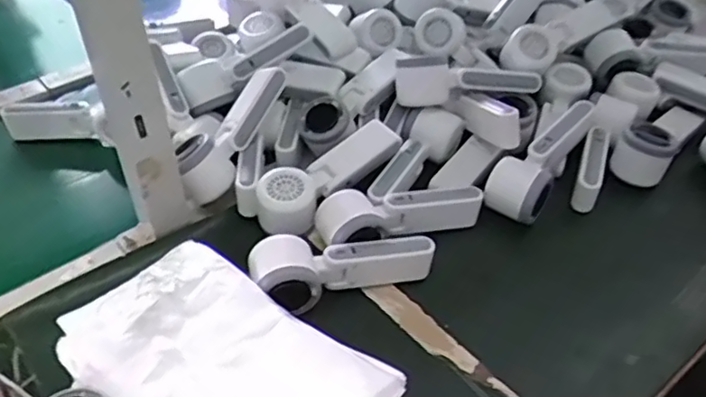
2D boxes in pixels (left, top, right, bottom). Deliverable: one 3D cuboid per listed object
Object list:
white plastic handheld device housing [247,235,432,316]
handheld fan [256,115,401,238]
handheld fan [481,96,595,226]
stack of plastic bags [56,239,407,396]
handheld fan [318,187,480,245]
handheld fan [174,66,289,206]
[{"bbox_3d":[-0.010,0.060,0.597,0.161,0.049,0.062,-13,45,-15],"label":"white plastic handheld device housing"},{"bbox_3d":[-0.026,-0.026,0.665,0.166,0.061,0.067,-33,53,-32],"label":"handheld fan"},{"bbox_3d":[0.203,-0.042,0.687,0.054,0.043,0.158,32,67,29],"label":"handheld fan"},{"bbox_3d":[-0.093,0.141,0.505,0.242,0.062,0.172,31,50,27],"label":"stack of plastic bags"},{"bbox_3d":[0.049,0.021,0.638,0.167,0.043,0.059,-6,44,-8],"label":"handheld fan"},{"bbox_3d":[-0.136,-0.078,0.686,0.073,0.056,0.164,23,67,21],"label":"handheld fan"}]

